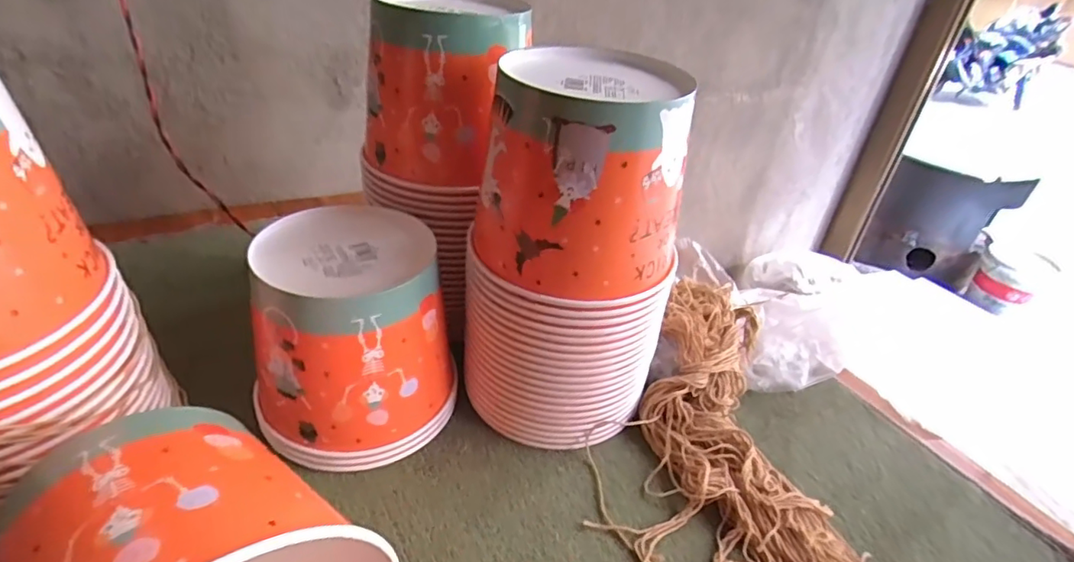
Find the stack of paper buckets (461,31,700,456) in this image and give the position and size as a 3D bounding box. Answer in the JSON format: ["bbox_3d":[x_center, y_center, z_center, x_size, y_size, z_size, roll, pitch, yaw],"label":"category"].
[{"bbox_3d":[0.028,-0.013,0.438,0.143,0.277,0.134,26,41,27],"label":"stack of paper buckets"}]

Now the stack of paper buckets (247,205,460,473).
[{"bbox_3d":[-0.142,0.041,0.443,0.140,0.144,0.148,-7,37,-17],"label":"stack of paper buckets"}]

